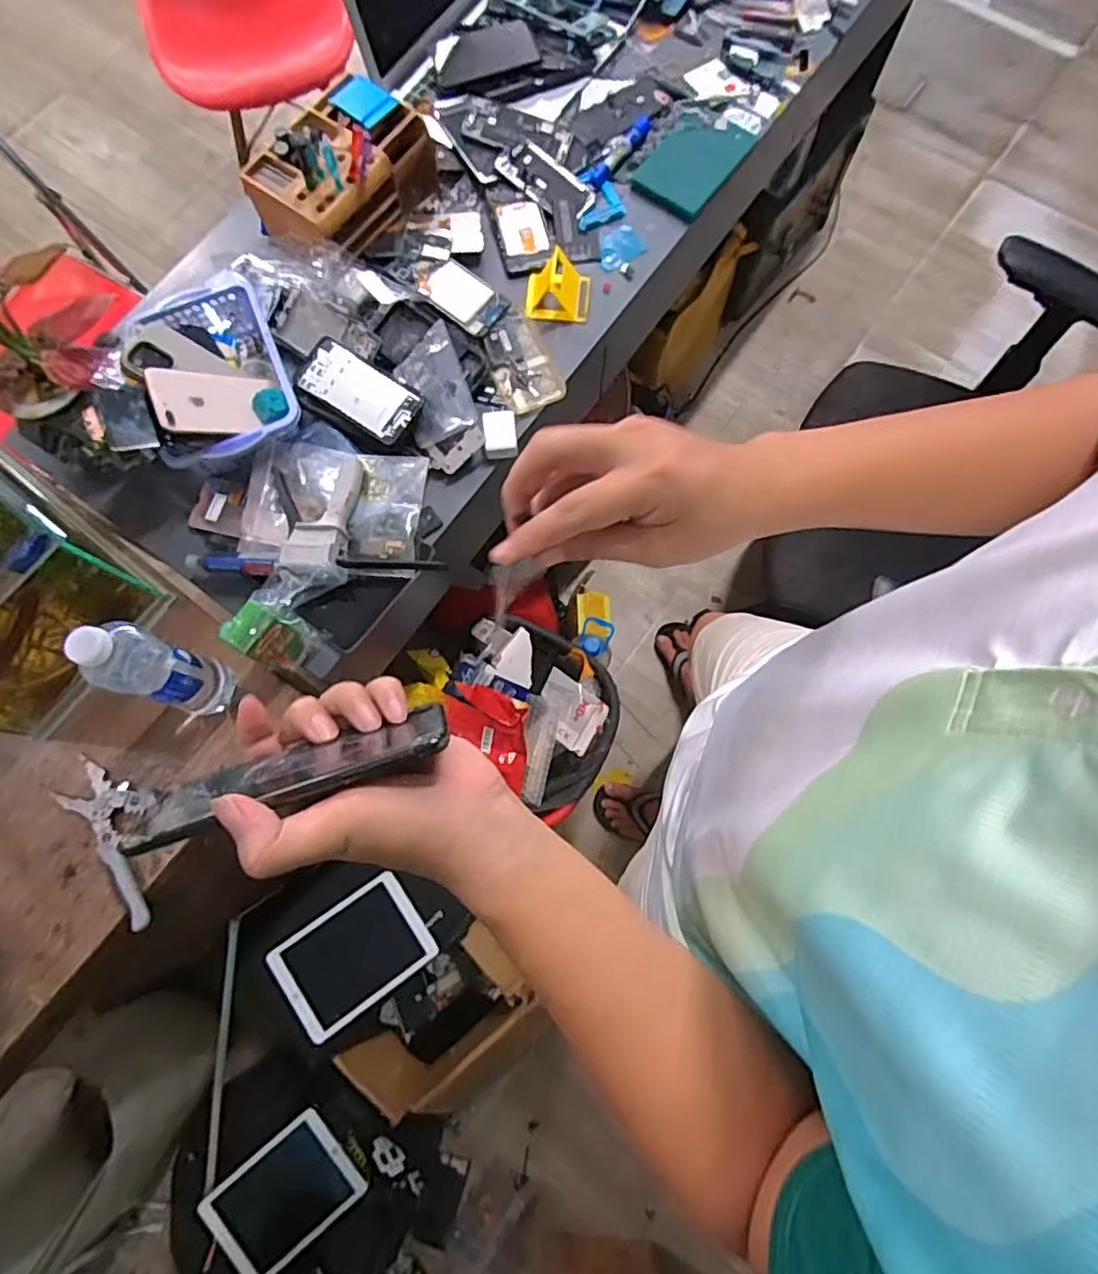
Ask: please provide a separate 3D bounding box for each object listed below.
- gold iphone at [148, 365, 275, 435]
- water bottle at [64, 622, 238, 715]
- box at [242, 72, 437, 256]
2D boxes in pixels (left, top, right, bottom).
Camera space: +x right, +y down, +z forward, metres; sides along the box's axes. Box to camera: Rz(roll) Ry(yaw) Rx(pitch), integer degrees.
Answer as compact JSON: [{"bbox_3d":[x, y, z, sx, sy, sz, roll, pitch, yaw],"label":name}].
[{"bbox_3d":[-0.379,-0.270,0.743,0.137,0.011,0.075,-15,86,-48],"label":"gold iphone"},{"bbox_3d":[-0.371,0.034,0.627,0.058,0.201,0.059,16,76,6],"label":"water bottle"},{"bbox_3d":[-0.266,-0.599,0.828,0.146,0.105,0.223,38,79,10],"label":"box"}]

